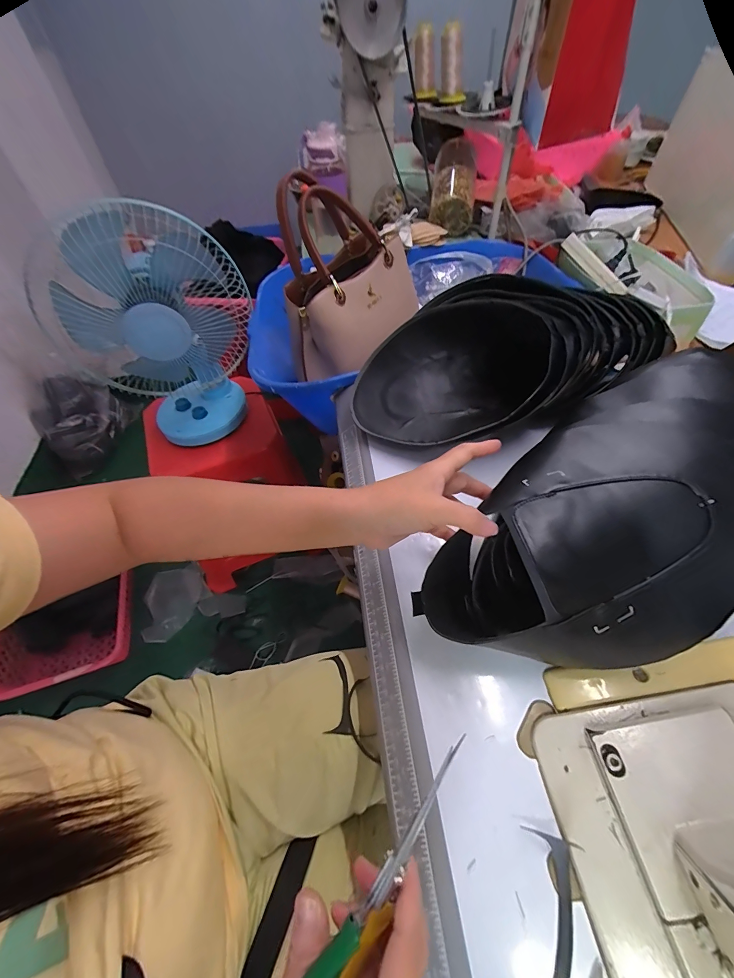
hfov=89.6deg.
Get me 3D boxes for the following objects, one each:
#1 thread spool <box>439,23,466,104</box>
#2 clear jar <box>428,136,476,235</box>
[{"bbox_3d":[0.185,-0.901,0.786,0.057,0.111,0.069,5,54,8],"label":"thread spool"},{"bbox_3d":[0.203,-0.709,0.871,0.097,0.082,0.197,4,79,8],"label":"clear jar"}]

